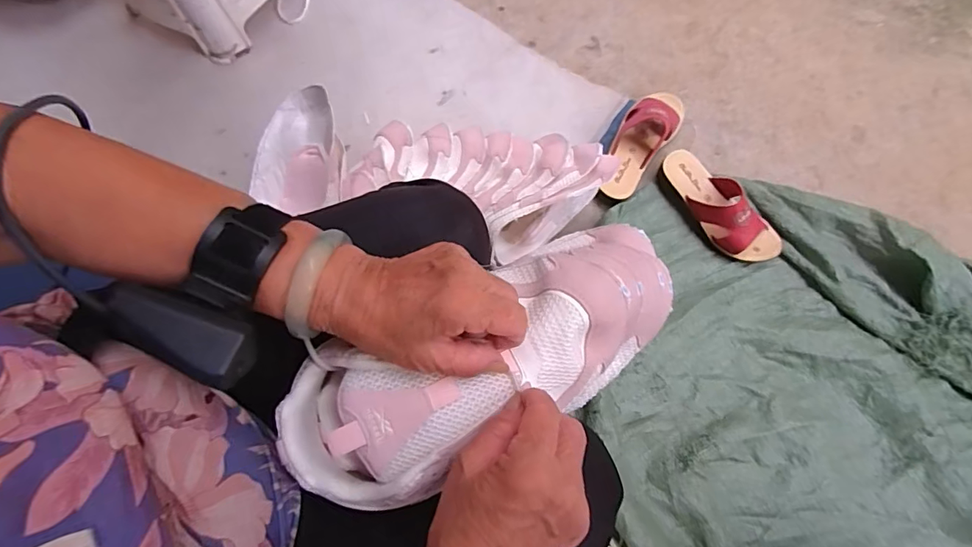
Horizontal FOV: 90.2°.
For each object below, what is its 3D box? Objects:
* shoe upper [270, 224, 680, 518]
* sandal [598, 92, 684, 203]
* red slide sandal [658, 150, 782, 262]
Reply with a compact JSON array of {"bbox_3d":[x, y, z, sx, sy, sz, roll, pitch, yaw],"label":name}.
[{"bbox_3d":[0.006,0.057,0.336,0.287,0.070,0.105,-26,77,-13],"label":"shoe upper"},{"bbox_3d":[0.254,-0.225,0.822,0.092,0.066,0.234,34,79,9],"label":"sandal"},{"bbox_3d":[0.380,-0.112,0.785,0.091,0.077,0.231,-39,79,-8],"label":"red slide sandal"}]

